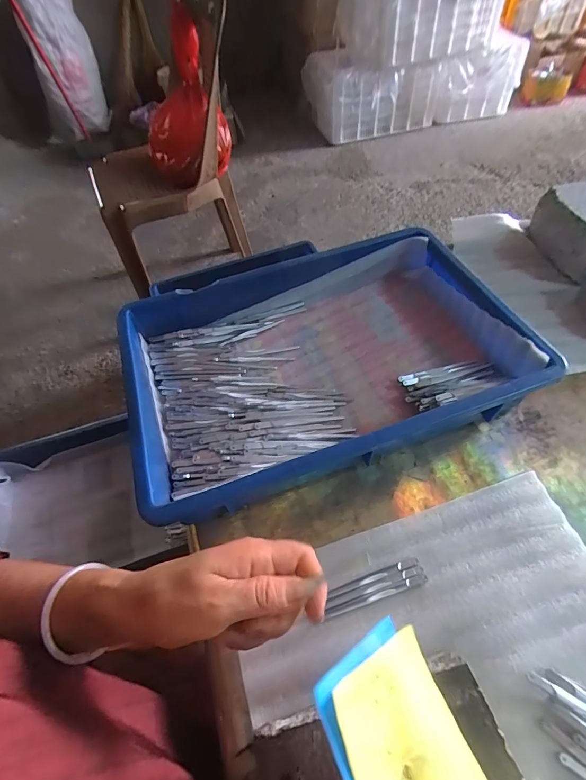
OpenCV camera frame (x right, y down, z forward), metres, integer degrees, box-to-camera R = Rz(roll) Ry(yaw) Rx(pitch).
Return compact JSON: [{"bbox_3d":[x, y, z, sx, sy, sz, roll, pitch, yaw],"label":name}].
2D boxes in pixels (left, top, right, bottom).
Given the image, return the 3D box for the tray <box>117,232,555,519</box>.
[{"bbox_3d":[0.032,-0.042,0.456,0.409,0.074,0.279,-17,55,-10],"label":"tray"}]

